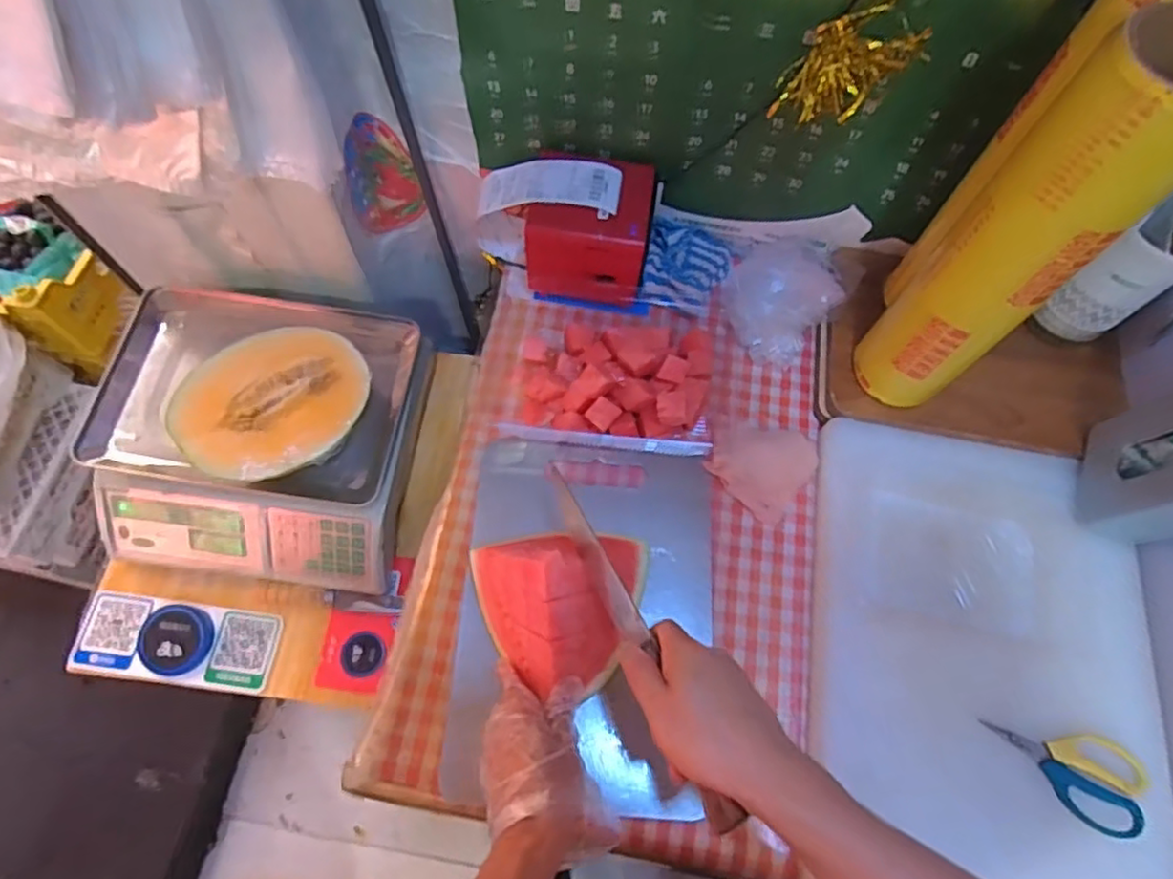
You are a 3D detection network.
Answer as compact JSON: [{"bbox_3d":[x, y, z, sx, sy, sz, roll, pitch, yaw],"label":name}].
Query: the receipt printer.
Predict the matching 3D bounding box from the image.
[{"bbox_3d":[0.010,-0.230,0.716,0.125,0.106,0.128,12,68,3],"label":"receipt printer"}]

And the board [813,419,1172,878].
[{"bbox_3d":[0.366,0.196,0.597,0.295,0.030,0.420,8,69,2],"label":"board"}]

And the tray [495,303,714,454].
[{"bbox_3d":[0.026,-0.082,0.694,0.224,0.054,0.185,6,68,0],"label":"tray"}]

